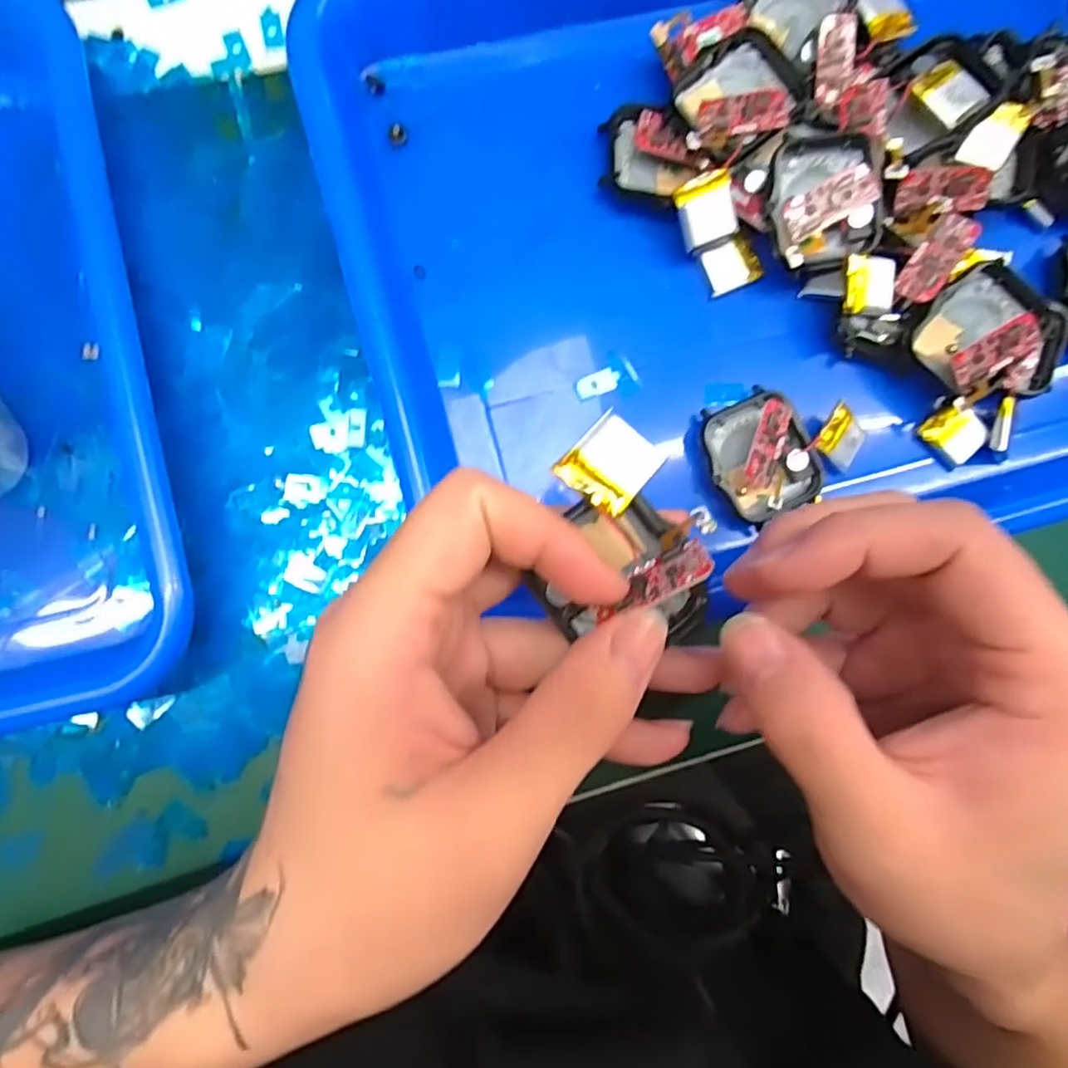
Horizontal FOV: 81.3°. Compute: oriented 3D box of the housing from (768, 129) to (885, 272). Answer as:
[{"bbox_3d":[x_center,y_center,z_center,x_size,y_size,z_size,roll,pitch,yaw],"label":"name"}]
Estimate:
[{"bbox_3d":[0.104,-0.120,0.226,0.042,0.014,0.042,0,94,2],"label":"housing"}]

